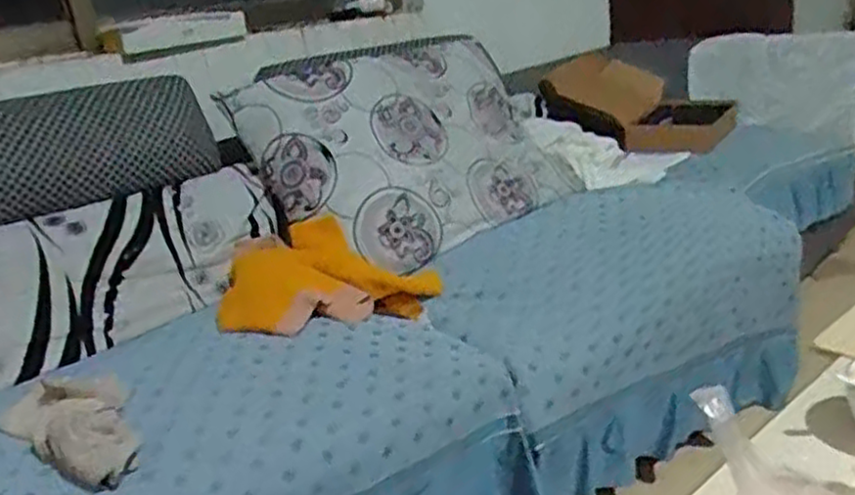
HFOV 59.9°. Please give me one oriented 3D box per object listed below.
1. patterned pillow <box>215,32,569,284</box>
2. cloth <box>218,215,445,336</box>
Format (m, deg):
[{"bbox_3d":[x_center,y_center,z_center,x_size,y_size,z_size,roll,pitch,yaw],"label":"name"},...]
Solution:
[{"bbox_3d":[-0.043,-0.231,1.787,0.728,0.540,0.184,-20,-14,-34],"label":"patterned pillow"},{"bbox_3d":[-0.183,0.060,1.428,0.410,0.138,0.301,-8,19,-2],"label":"cloth"}]

